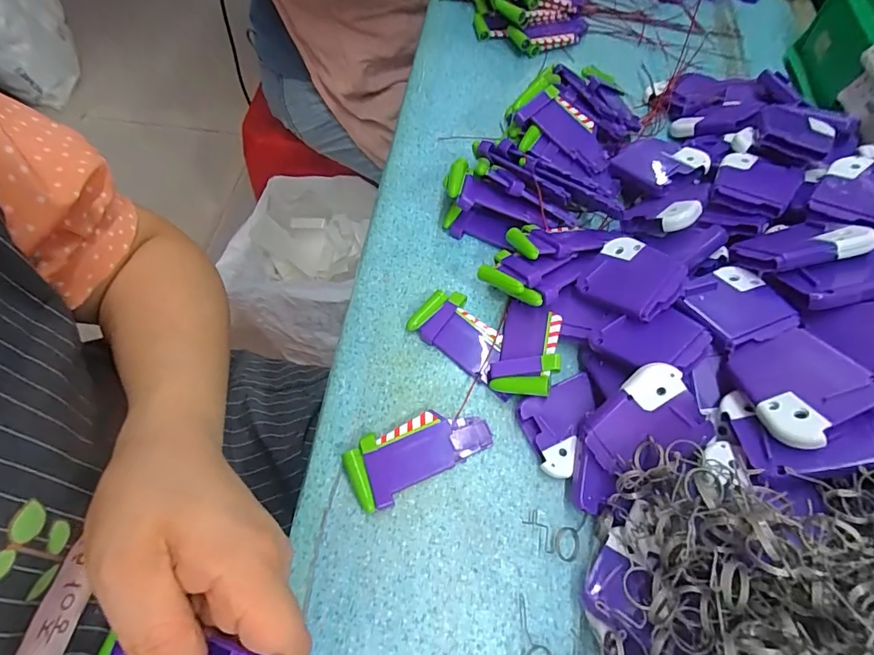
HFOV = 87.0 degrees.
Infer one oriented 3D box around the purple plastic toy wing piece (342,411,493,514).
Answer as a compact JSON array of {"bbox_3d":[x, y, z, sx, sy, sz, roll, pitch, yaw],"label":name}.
[{"bbox_3d":[-0.011,0.077,0.289,0.089,0.011,0.040,-23,64,-12],"label":"purple plastic toy wing piece"}]

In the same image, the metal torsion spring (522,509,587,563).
[{"bbox_3d":[0.069,0.121,0.269,0.036,0.005,0.026,7,62,4],"label":"metal torsion spring"}]

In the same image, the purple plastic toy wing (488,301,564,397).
[{"bbox_3d":[0.062,0.012,0.310,0.042,0.012,0.069,-1,50,25],"label":"purple plastic toy wing"}]

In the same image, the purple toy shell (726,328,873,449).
[{"bbox_3d":[0.182,0.027,0.234,0.050,0.008,0.060,-32,33,8],"label":"purple toy shell"}]

